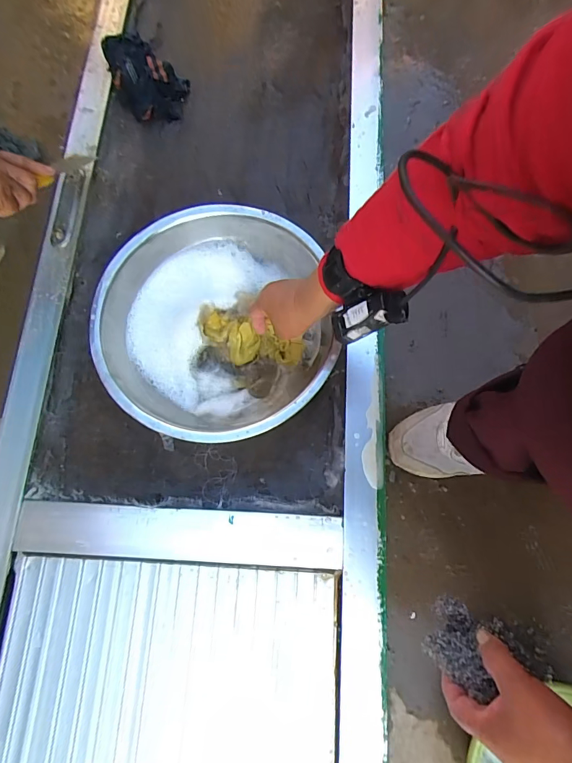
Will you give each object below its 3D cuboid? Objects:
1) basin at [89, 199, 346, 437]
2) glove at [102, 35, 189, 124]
[{"bbox_3d":[-0.099,-0.079,0.580,0.311,0.083,0.325,0,75,1],"label":"basin"},{"bbox_3d":[-0.240,-0.534,0.711,0.127,0.072,0.140,-21,76,-4],"label":"glove"}]

